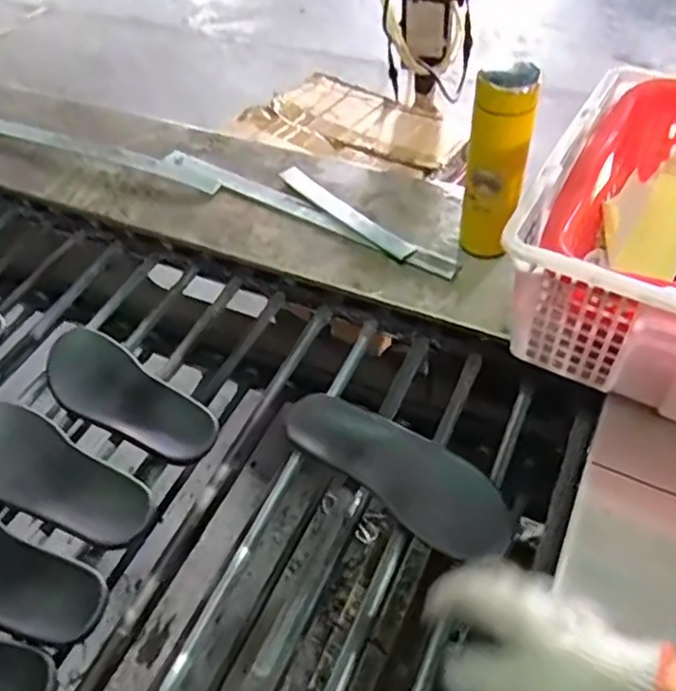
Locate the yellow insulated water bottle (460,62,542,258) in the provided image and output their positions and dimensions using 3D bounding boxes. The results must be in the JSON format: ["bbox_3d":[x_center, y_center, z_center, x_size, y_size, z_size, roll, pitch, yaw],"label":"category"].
[{"bbox_3d":[0.175,-0.192,0.744,0.062,0.229,0.055,6,53,8],"label":"yellow insulated water bottle"}]

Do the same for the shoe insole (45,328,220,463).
[{"bbox_3d":[-0.240,0.052,0.730,0.249,0.015,0.089,32,60,25],"label":"shoe insole"}]

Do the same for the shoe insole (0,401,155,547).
[{"bbox_3d":[-0.299,0.129,0.672,0.251,0.011,0.088,27,58,22],"label":"shoe insole"}]

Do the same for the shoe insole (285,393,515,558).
[{"bbox_3d":[0.060,0.112,0.651,0.246,0.035,0.089,31,60,24],"label":"shoe insole"}]

